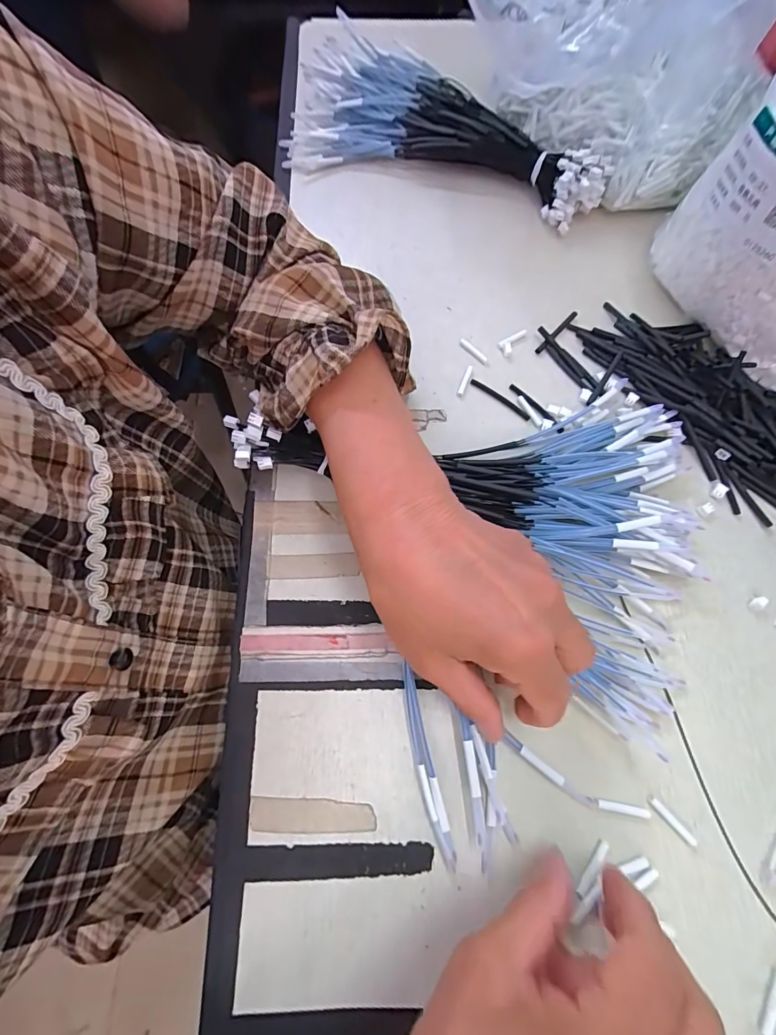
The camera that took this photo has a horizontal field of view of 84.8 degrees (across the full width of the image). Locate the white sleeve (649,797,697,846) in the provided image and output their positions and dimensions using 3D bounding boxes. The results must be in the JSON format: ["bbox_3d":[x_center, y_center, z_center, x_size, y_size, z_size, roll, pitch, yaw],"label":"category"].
[{"bbox_3d":[0.142,0.151,0.212,0.004,0.004,0.026,-41,76,-14],"label":"white sleeve"}]

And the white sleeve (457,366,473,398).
[{"bbox_3d":[0.055,-0.098,0.304,0.004,0.004,0.027,22,71,7],"label":"white sleeve"}]

